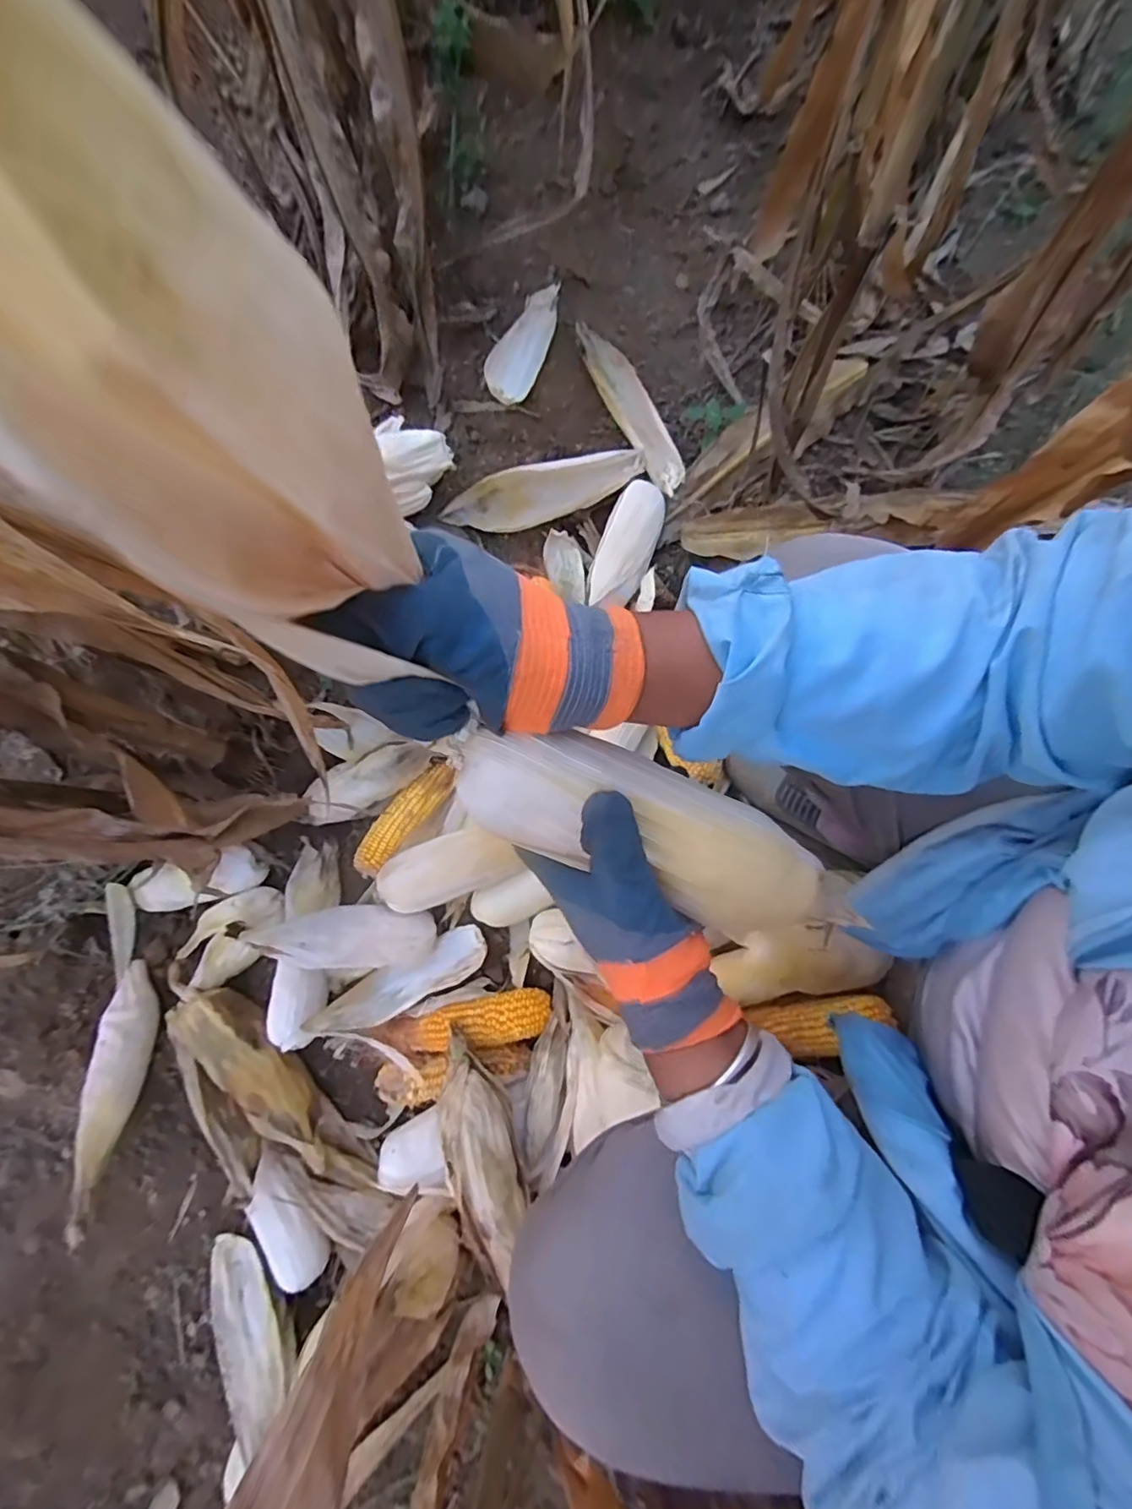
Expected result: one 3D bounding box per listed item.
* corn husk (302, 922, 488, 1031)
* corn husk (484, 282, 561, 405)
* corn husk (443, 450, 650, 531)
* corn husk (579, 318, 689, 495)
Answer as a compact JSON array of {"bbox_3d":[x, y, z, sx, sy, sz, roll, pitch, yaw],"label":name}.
[{"bbox_3d":[-0.182,0.255,0.646,0.194,0.033,0.051,-27,77,-3],"label":"corn husk"},{"bbox_3d":[-0.054,-0.561,0.798,0.064,0.022,0.186,34,74,-33],"label":"corn husk"},{"bbox_3d":[-0.027,-0.351,0.779,0.273,0.050,0.060,-16,77,-1],"label":"corn husk"},{"bbox_3d":[0.091,-0.476,0.796,0.047,0.022,0.265,-26,77,-3],"label":"corn husk"}]

